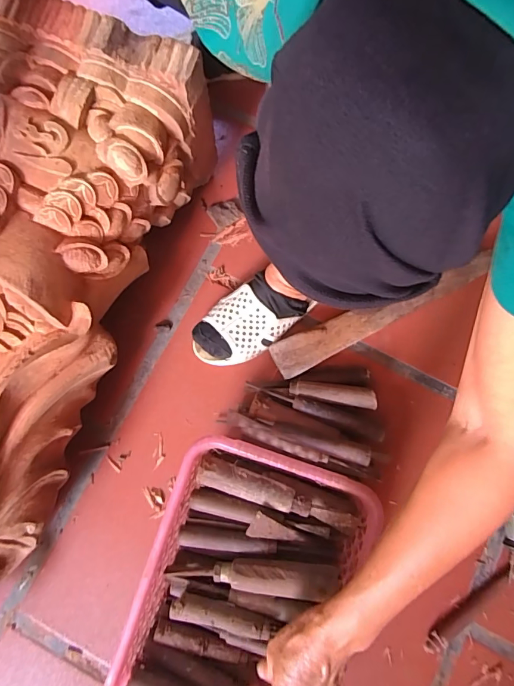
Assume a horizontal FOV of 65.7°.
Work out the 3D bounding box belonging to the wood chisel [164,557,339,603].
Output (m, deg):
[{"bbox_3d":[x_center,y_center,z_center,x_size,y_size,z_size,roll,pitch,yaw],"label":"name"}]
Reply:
[{"bbox_3d":[-0.004,0.260,0.440,0.181,0.030,0.036,1,79,0],"label":"wood chisel"}]

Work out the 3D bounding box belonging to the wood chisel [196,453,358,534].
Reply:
[{"bbox_3d":[0.023,0.180,0.464,0.193,0.024,0.032,20,79,3],"label":"wood chisel"}]

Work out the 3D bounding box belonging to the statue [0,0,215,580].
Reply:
[{"bbox_3d":[-0.292,0.029,0.427,0.209,0.146,0.743,22,88,4],"label":"statue"}]

